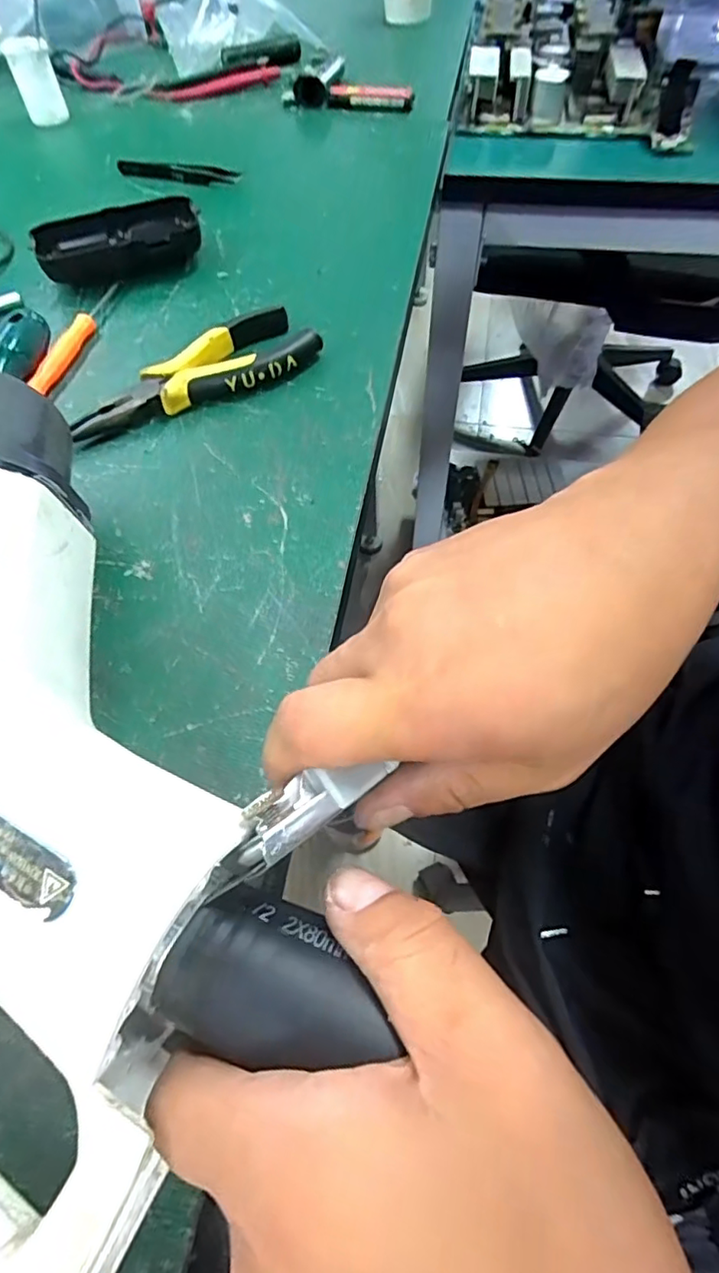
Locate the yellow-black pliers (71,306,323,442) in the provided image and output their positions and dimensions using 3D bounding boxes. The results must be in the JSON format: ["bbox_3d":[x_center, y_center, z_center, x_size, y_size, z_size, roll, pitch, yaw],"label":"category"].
[{"bbox_3d":[-0.090,-0.144,0.325,0.140,0.017,0.048,-34,63,-16],"label":"yellow-black pliers"}]

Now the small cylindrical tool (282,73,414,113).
[{"bbox_3d":[-0.013,-0.491,0.525,0.124,0.025,0.013,15,61,12],"label":"small cylindrical tool"}]

